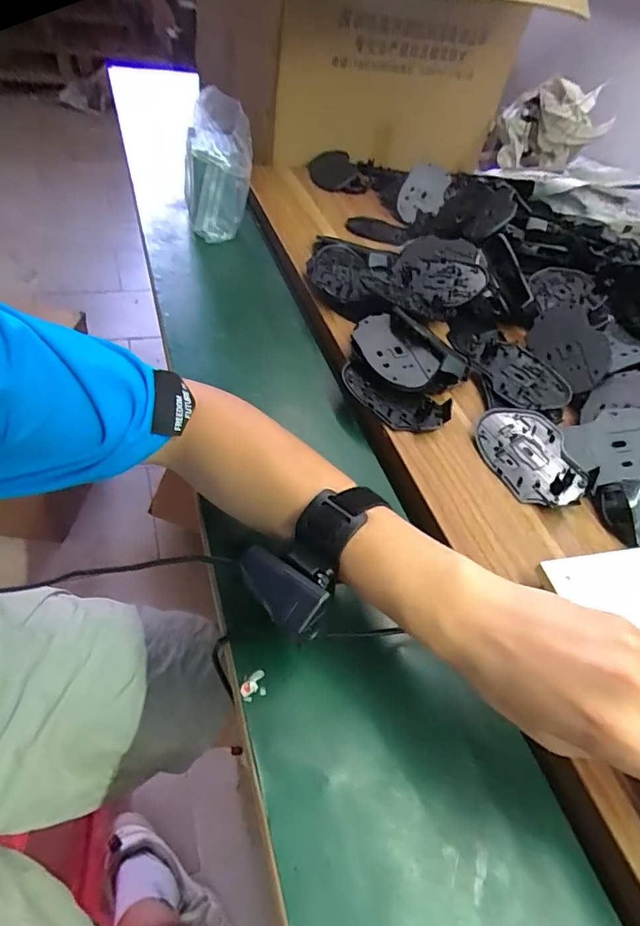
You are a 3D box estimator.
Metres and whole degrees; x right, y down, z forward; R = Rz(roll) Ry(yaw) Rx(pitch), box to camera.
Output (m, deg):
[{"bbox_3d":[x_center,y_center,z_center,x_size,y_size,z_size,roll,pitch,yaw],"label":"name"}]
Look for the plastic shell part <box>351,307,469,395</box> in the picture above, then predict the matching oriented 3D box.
[{"bbox_3d":[0.085,-0.114,0.525,0.081,0.030,0.117,-34,62,-26],"label":"plastic shell part"}]

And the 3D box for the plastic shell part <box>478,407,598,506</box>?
[{"bbox_3d":[0.194,-0.008,0.460,0.072,0.015,0.108,-13,54,-13],"label":"plastic shell part"}]

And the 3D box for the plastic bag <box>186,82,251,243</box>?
[{"bbox_3d":[-0.143,-0.404,0.699,0.084,0.156,0.079,-21,56,-27],"label":"plastic bag"}]

